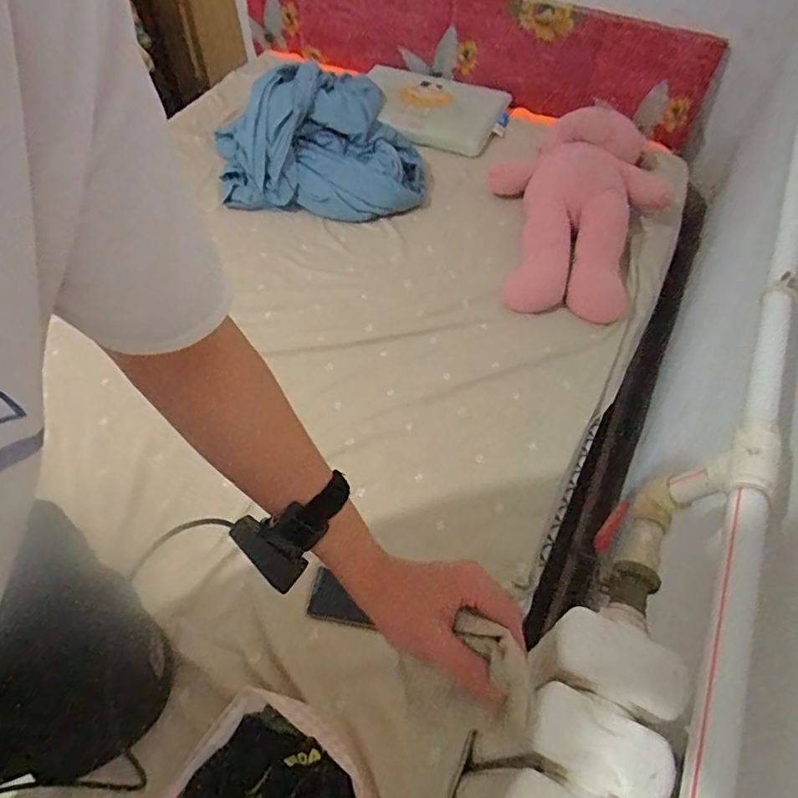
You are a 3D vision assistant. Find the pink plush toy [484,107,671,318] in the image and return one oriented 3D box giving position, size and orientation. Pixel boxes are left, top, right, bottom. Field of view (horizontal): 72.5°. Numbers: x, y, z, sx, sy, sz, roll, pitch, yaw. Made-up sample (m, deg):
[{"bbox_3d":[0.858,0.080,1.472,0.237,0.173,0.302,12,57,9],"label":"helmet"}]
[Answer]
[{"bbox_3d":[0.421,-0.452,1.292,0.399,0.161,0.626,7,54,7],"label":"pink plush toy"}]

